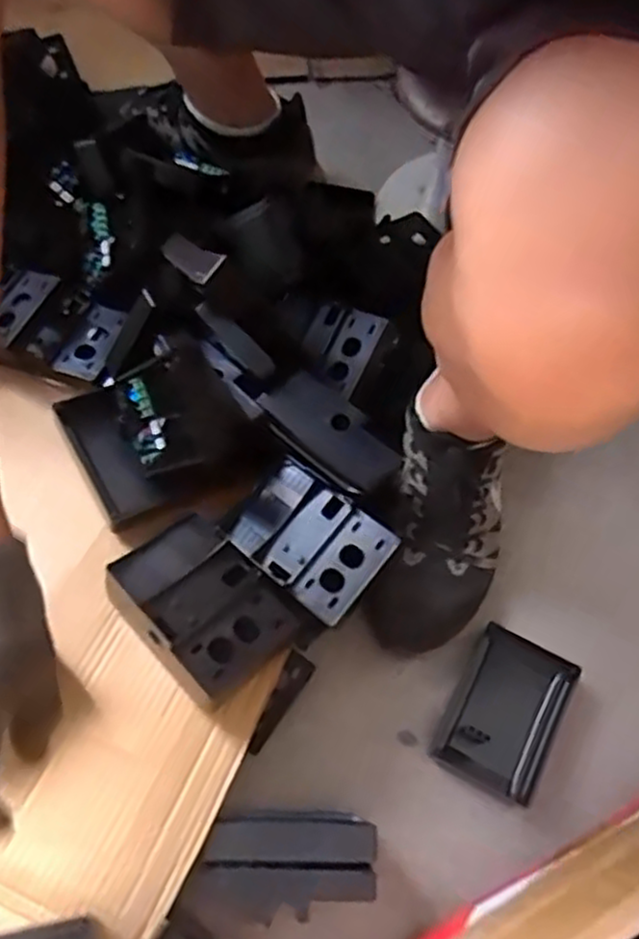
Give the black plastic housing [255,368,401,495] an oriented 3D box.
[{"bbox_3d":[0.005,-0.029,0.608,0.064,0.034,0.120,-40,73,-16],"label":"black plastic housing"}]

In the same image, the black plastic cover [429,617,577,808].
[{"bbox_3d":[0.160,0.212,0.638,0.088,0.037,0.128,27,69,11],"label":"black plastic cover"}]

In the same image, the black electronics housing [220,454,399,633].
[{"bbox_3d":[-0.010,0.053,0.581,0.123,0.025,0.084,37,71,14],"label":"black electronics housing"}]

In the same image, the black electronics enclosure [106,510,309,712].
[{"bbox_3d":[-0.088,0.104,0.556,0.092,0.057,0.129,-37,74,-30],"label":"black electronics enclosure"}]

